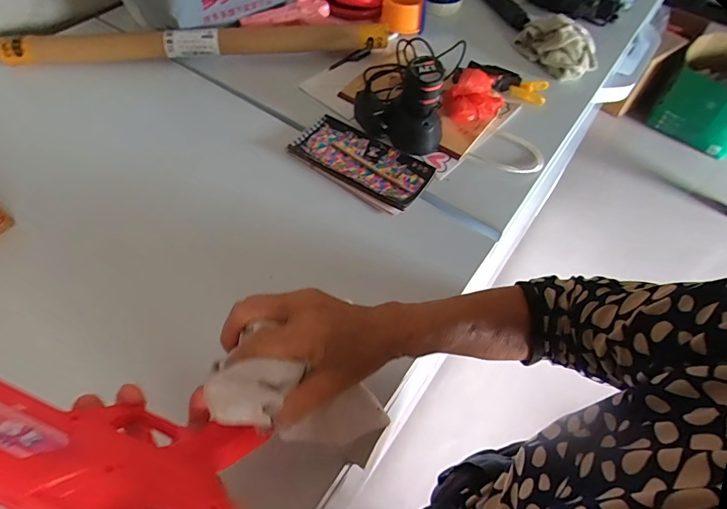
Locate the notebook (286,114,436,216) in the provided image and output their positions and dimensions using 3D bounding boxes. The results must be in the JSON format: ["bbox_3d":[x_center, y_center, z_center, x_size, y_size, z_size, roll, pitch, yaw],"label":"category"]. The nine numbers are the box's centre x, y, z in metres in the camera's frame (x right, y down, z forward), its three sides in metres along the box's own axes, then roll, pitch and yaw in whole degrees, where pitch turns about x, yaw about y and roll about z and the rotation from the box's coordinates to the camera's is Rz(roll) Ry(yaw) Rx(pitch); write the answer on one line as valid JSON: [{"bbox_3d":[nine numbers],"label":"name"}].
[{"bbox_3d":[-0.006,-0.120,0.575,0.178,0.012,0.095,29,58,15],"label":"notebook"}]

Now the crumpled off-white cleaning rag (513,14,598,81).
[{"bbox_3d":[0.323,-0.350,0.730,0.090,0.050,0.143,-22,60,-18],"label":"crumpled off-white cleaning rag"}]

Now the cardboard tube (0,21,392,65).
[{"bbox_3d":[-0.240,-0.317,0.668,0.560,0.046,0.046,-4,56,-7],"label":"cardboard tube"}]

